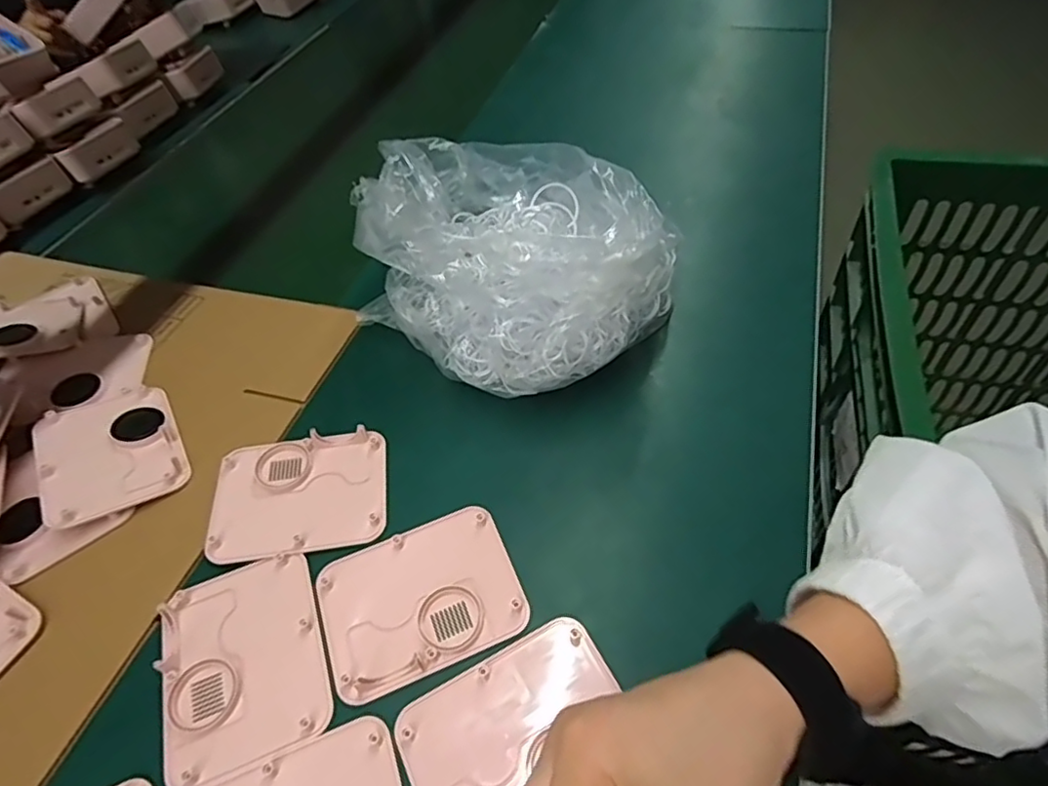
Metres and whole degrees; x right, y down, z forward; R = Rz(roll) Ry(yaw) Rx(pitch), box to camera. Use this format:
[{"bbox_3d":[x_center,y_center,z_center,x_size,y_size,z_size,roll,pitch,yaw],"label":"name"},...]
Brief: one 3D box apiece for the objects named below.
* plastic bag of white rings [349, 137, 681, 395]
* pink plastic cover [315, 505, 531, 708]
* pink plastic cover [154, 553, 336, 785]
[{"bbox_3d":[-0.015,-0.123,0.515,0.263,0.143,0.216,22,56,21],"label":"plastic bag of white rings"},{"bbox_3d":[-0.069,0.135,0.400,0.126,0.007,0.097,-21,54,-12],"label":"pink plastic cover"},{"bbox_3d":[-0.177,0.168,0.382,0.097,0.008,0.123,-20,53,-12],"label":"pink plastic cover"}]

